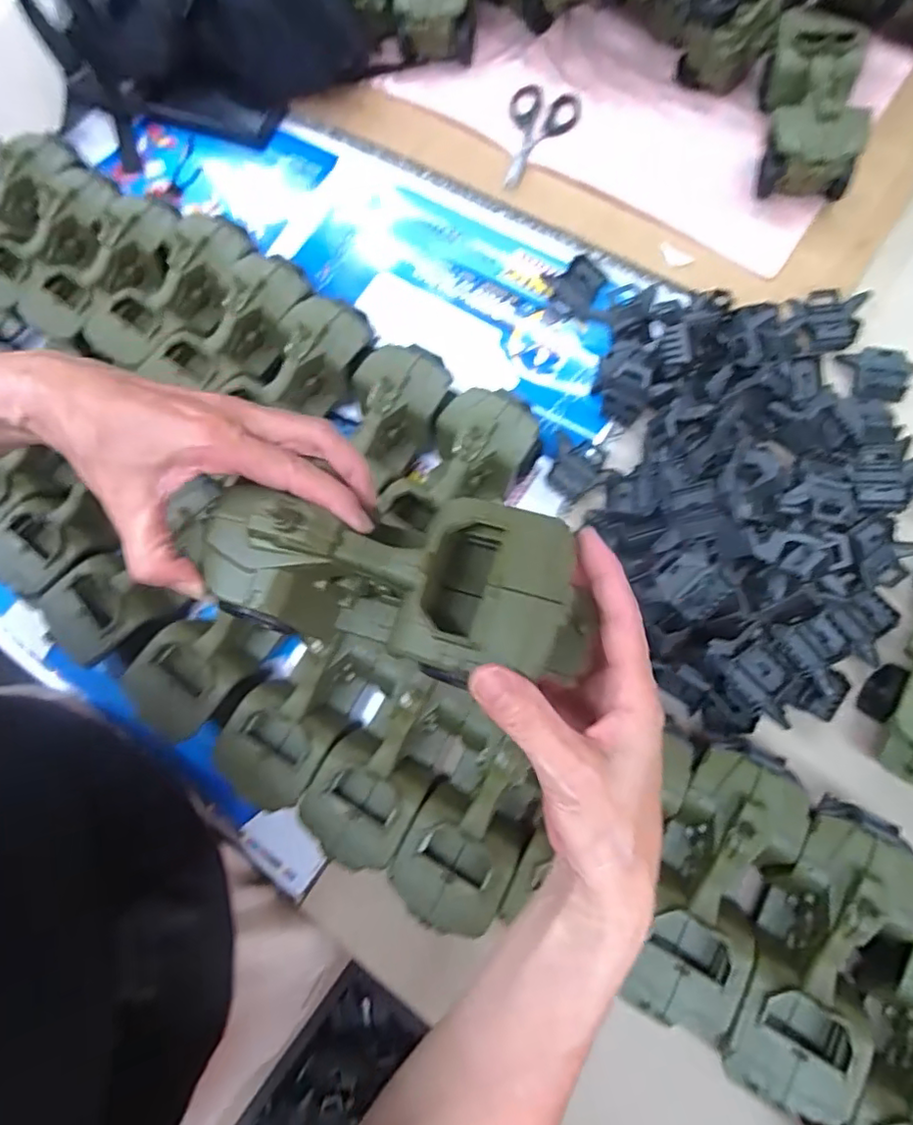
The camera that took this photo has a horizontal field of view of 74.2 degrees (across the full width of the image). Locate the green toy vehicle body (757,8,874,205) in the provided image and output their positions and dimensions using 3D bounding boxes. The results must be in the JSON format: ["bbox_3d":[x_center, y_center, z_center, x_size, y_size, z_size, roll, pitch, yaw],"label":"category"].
[{"bbox_3d":[0.336,-0.429,0.577,0.078,0.081,0.160,5,77,8],"label":"green toy vehicle body"}]

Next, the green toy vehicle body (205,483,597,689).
[{"bbox_3d":[-0.028,0.009,0.280,0.175,0.051,0.076,8,74,10],"label":"green toy vehicle body"}]

